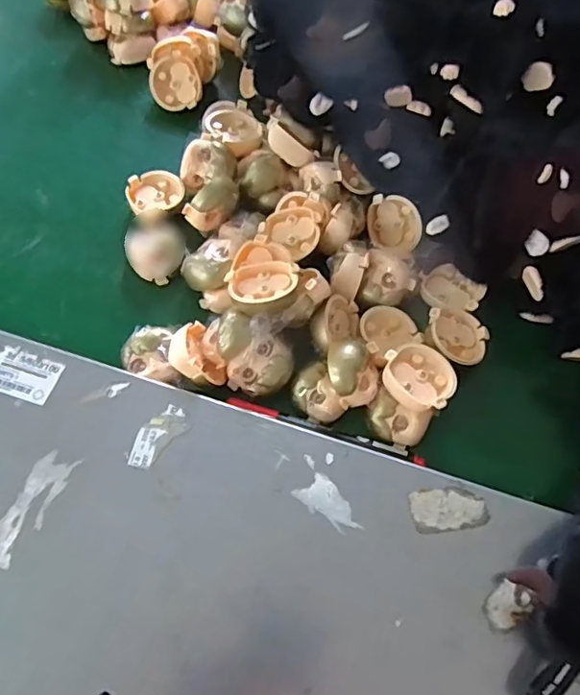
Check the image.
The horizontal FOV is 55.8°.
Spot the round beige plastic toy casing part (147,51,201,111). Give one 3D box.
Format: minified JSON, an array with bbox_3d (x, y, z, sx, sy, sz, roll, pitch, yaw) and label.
[{"bbox_3d":[-0.110,-0.252,0.521,0.047,0.009,0.050,-1,101,-3],"label":"round beige plastic toy casing part"}]

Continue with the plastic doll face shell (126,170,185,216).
[{"bbox_3d":[-0.114,-0.131,0.470,0.047,0.018,0.042,-1,63,-3],"label":"plastic doll face shell"}]

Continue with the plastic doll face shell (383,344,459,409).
[{"bbox_3d":[0.091,0.020,0.383,0.047,0.017,0.050,-27,67,-15],"label":"plastic doll face shell"}]

